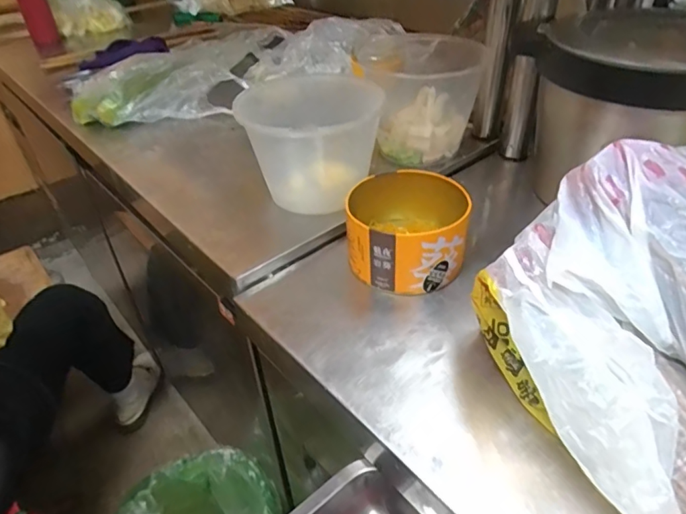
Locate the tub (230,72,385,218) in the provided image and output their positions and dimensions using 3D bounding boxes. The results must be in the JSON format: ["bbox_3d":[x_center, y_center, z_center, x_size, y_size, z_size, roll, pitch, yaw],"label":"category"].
[{"bbox_3d":[-0.035,-0.114,0.553,0.134,0.121,0.127,-18,41,-18],"label":"tub"}]

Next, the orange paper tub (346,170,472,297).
[{"bbox_3d":[0.063,-0.028,0.493,0.112,0.066,0.118,-2,38,1],"label":"orange paper tub"}]

